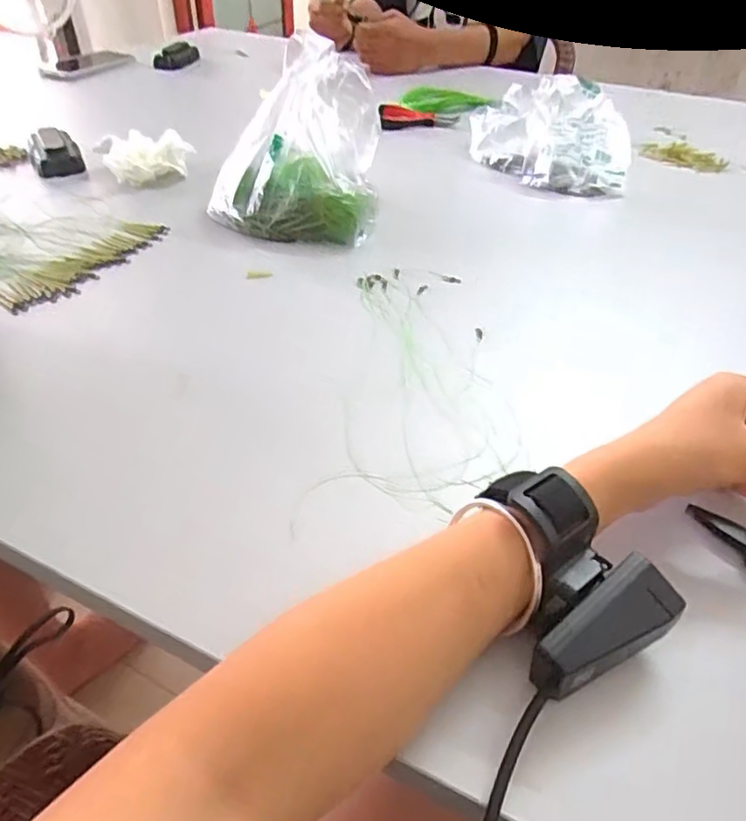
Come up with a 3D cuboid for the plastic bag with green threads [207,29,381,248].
[{"bbox_3d":[-0.077,-0.264,0.595,0.165,0.134,0.155,2,42,-1],"label":"plastic bag with green threads"}]

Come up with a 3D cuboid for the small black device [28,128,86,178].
[{"bbox_3d":[-0.375,-0.307,0.718,0.052,0.035,0.071,-15,44,-20],"label":"small black device"}]

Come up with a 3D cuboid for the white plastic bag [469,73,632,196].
[{"bbox_3d":[0.210,-0.334,0.720,0.183,0.099,0.154,9,43,6],"label":"white plastic bag"}]

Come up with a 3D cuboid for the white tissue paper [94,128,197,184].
[{"bbox_3d":[-0.256,-0.288,0.692,0.100,0.045,0.069,-23,47,-26],"label":"white tissue paper"}]

